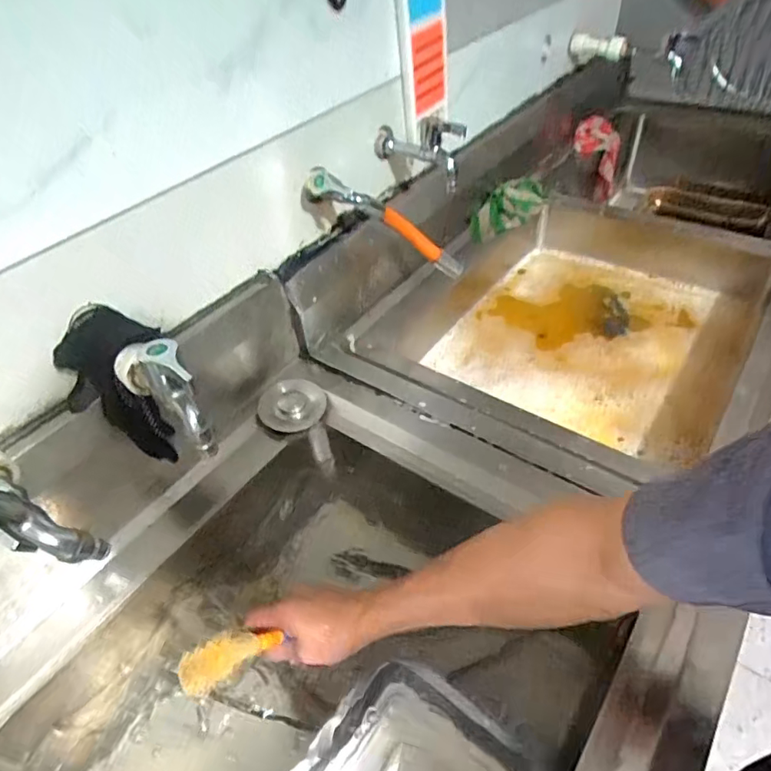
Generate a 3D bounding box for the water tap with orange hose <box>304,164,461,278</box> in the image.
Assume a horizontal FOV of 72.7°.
[{"bbox_3d":[0.004,-0.213,0.715,0.263,0.053,0.070,20,30,-37],"label":"water tap with orange hose"}]

